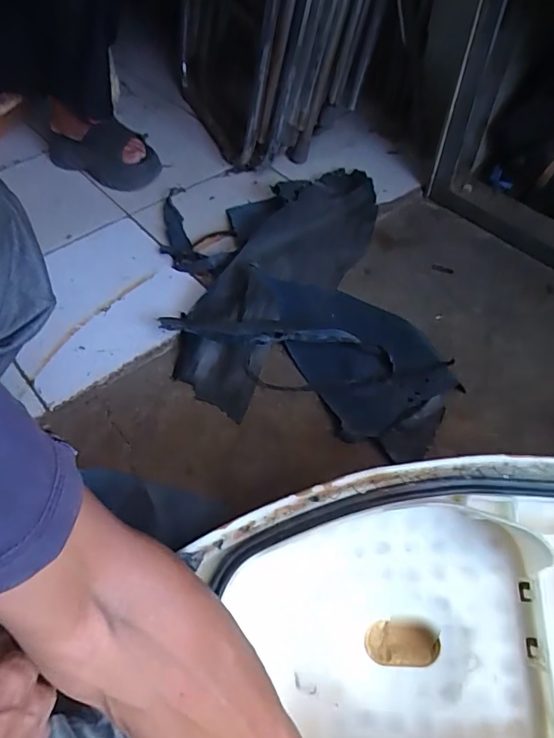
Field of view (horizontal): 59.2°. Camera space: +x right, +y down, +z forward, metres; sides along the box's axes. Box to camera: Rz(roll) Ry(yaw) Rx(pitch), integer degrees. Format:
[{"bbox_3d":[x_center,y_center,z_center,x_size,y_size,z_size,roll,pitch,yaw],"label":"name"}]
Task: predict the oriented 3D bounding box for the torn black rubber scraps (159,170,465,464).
[{"bbox_3d":[0.024,-0.111,0.764,0.386,0.057,0.583,-7,56,-4],"label":"torn black rubber scraps"}]

